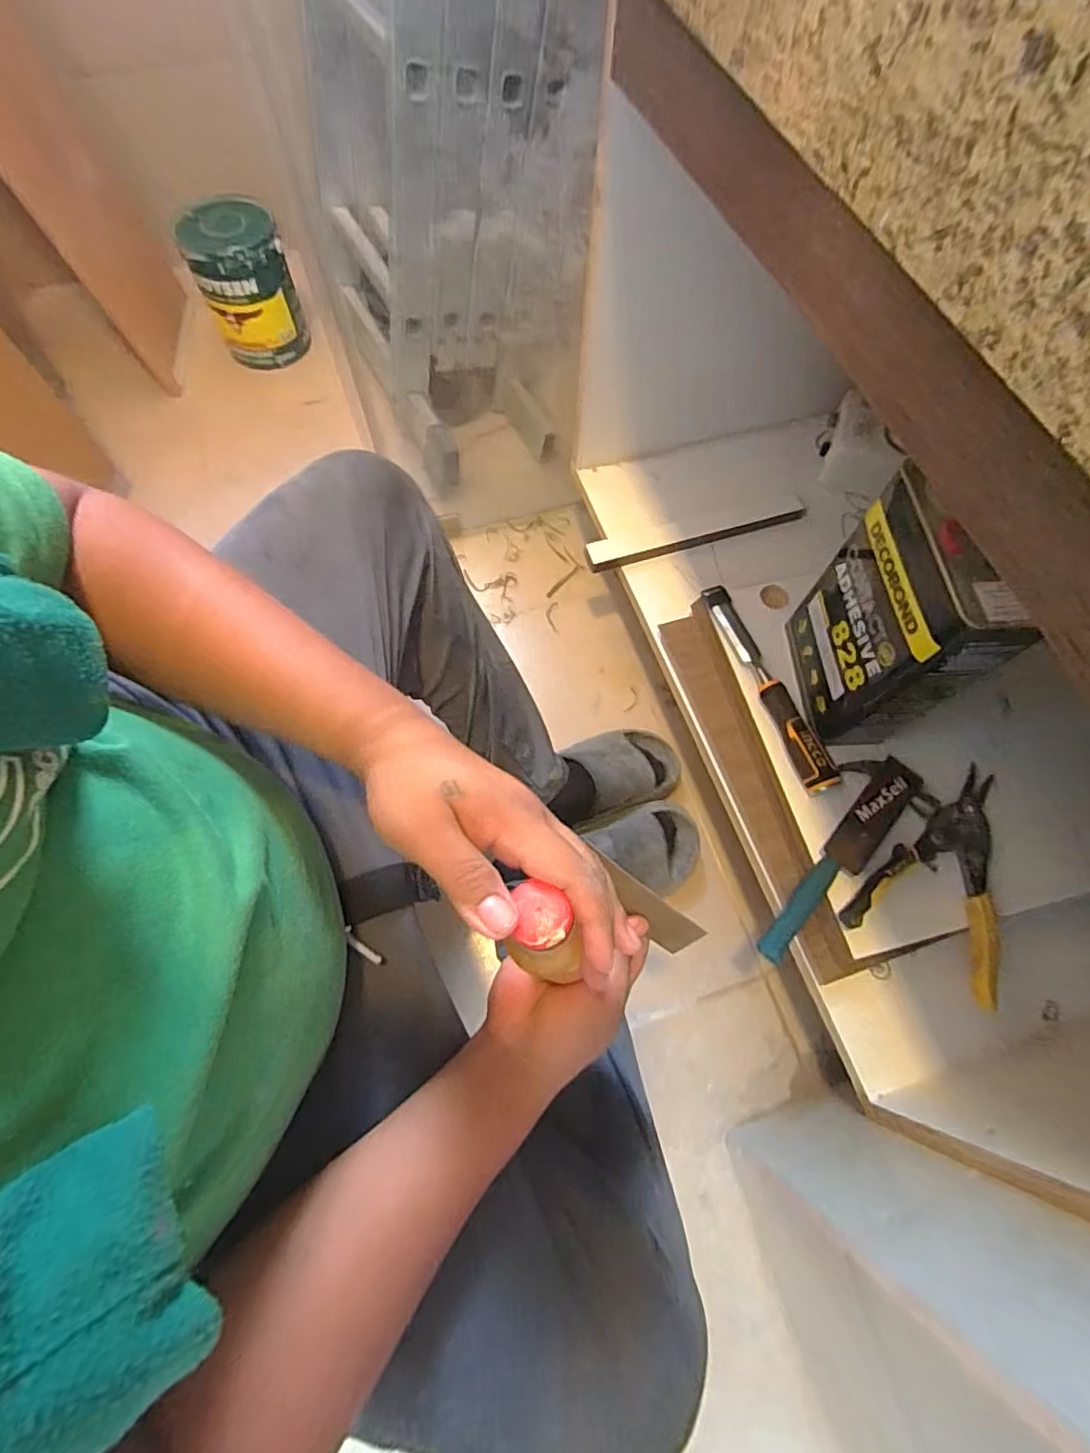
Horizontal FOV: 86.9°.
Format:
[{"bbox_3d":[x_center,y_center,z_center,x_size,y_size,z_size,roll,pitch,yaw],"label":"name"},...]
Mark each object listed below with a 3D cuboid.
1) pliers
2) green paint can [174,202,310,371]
[{"bbox_3d":[0.411,0.139,0.581,0.144,0.025,0.220,31,70,11],"label":"pliers"},{"bbox_3d":[-0.558,-0.825,1.077,0.162,0.185,0.161,0,67,-1],"label":"green paint can"}]

